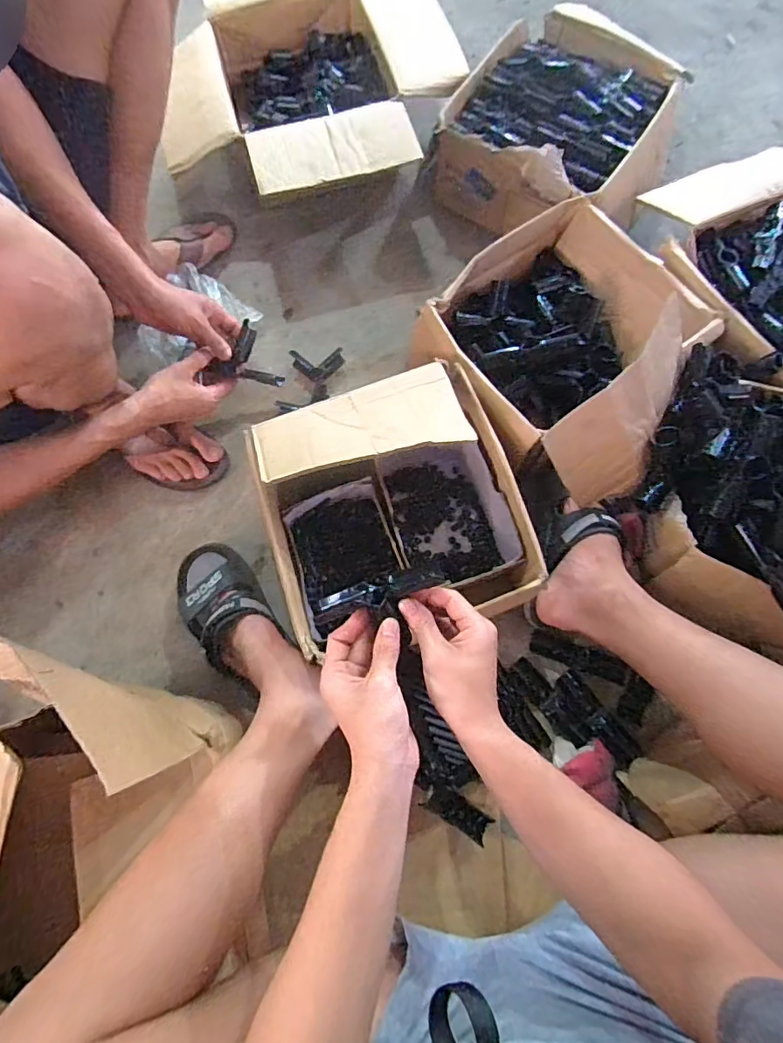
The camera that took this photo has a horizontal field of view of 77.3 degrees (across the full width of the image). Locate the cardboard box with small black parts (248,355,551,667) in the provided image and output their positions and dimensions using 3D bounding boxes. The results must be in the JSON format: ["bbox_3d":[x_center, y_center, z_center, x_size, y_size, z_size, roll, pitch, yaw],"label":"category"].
[{"bbox_3d":[-0.001,-0.018,0.631,0.301,0.179,0.320,-17,74,-4],"label":"cardboard box with small black parts"}]

